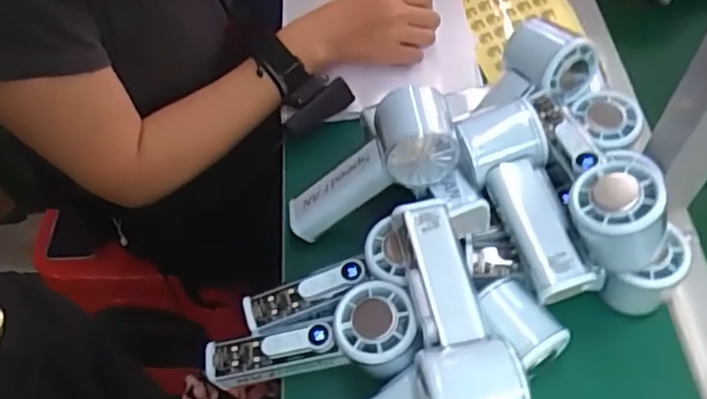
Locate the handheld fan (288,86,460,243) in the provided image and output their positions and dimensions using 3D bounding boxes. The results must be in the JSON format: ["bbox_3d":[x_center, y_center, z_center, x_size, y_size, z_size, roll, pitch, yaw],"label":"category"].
[{"bbox_3d":[0.008,-0.025,0.478,0.154,0.057,0.059,-34,52,28],"label":"handheld fan"}]

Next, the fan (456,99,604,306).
[{"bbox_3d":[0.125,0.001,0.447,0.062,0.057,0.148,-17,75,-8],"label":"fan"}]

